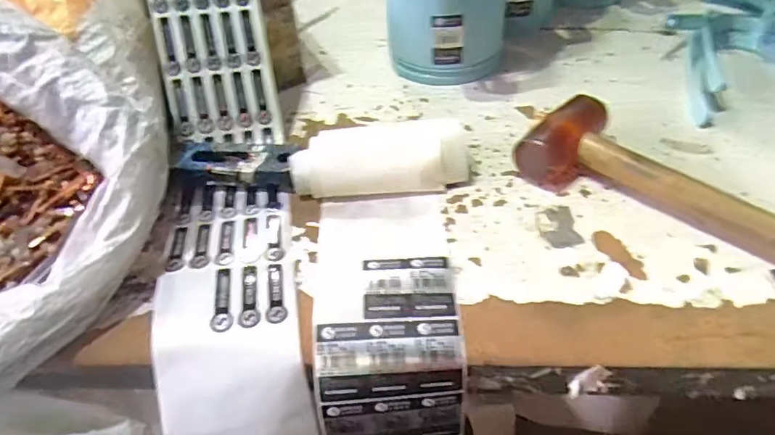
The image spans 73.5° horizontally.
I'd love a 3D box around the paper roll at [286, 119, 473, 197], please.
[{"bbox_3d":[-0.006,-0.050,0.458,0.153,0.051,0.055,-1,44,4],"label":"paper roll"}]

